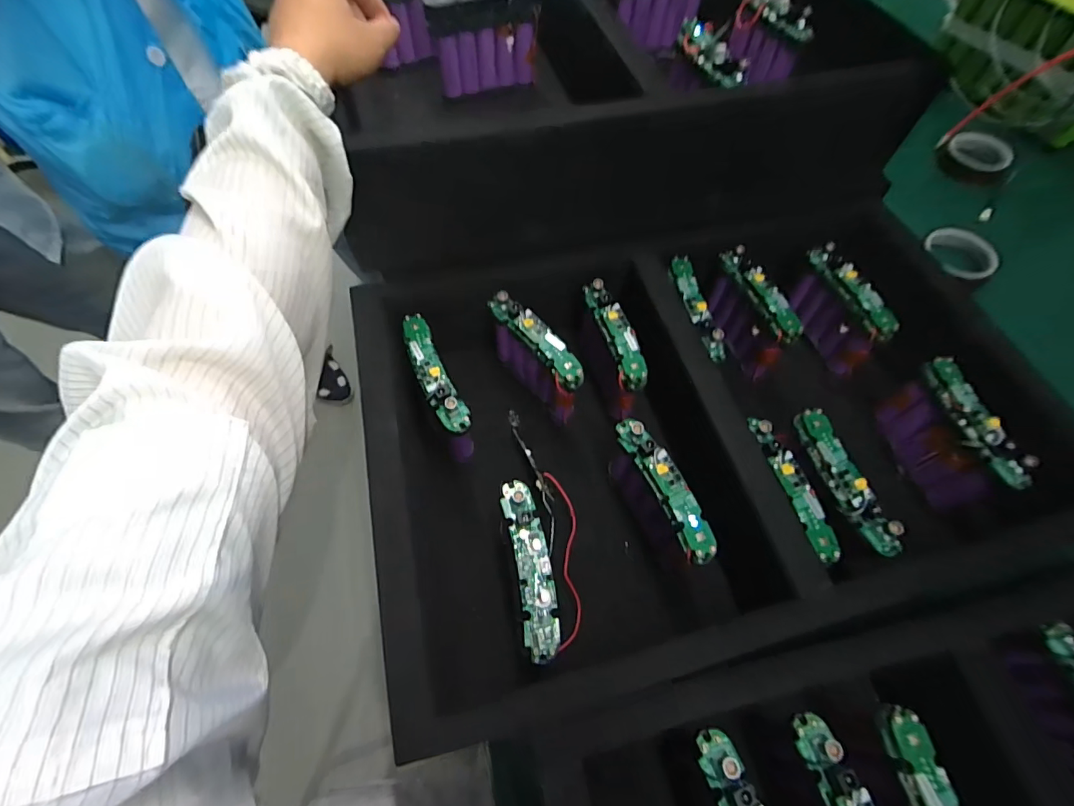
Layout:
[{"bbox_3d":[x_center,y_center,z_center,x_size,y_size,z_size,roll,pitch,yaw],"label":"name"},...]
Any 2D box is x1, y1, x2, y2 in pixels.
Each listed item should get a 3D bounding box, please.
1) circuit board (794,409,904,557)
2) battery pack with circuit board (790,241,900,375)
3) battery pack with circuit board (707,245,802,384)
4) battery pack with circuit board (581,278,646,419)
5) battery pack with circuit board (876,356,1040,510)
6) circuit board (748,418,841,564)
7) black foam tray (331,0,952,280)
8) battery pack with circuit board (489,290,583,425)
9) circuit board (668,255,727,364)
[{"bbox_3d":[0.237,0.057,0.363,0.019,0.024,0.117,-11,62,-7],"label":"circuit board"},{"bbox_3d":[0.311,-0.096,0.488,0.021,0.085,0.111,-17,63,-10],"label":"battery pack with circuit board"},{"bbox_3d":[0.219,-0.092,0.486,0.022,0.087,0.115,-18,63,-11],"label":"battery pack with circuit board"},{"bbox_3d":[0.071,-0.050,0.456,0.024,0.080,0.114,-15,63,-9],"label":"battery pack with circuit board"},{"bbox_3d":[0.358,0.028,0.415,0.023,0.087,0.113,-7,62,-5],"label":"battery pack with circuit board"},{"bbox_3d":[0.194,0.060,0.356,0.019,0.013,0.115,-12,62,-7],"label":"circuit board"},{"bbox_3d":[0.071,-0.332,0.497,0.523,0.132,0.324,-11,62,-7],"label":"black foam tray"},{"bbox_3d":[-0.001,-0.043,0.453,0.028,0.088,0.114,-33,67,-18],"label":"battery pack with circuit board"},{"bbox_3d":[0.150,-0.094,0.442,0.020,0.016,0.120,-8,62,-5],"label":"circuit board"}]

